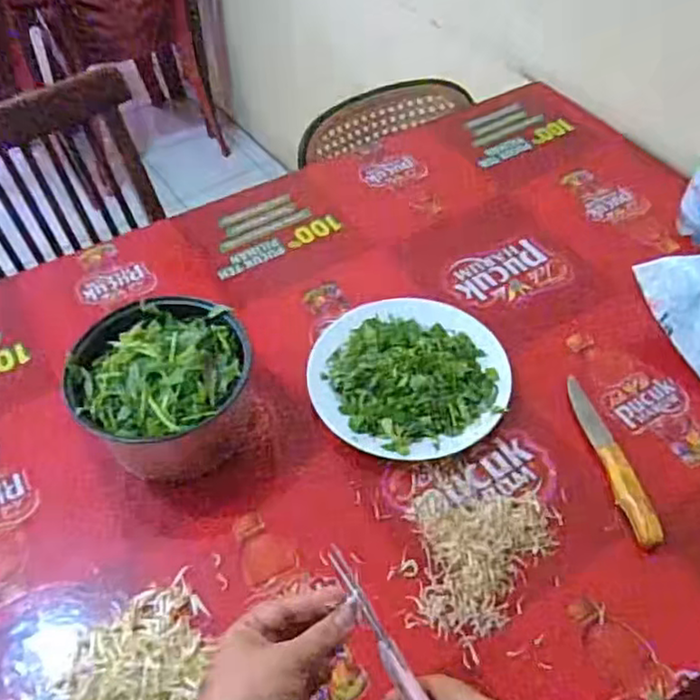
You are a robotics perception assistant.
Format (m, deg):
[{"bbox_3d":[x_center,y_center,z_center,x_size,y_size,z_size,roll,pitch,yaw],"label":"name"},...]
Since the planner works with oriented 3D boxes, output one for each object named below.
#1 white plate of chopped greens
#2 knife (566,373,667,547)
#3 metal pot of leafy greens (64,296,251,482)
[{"bbox_3d":[0.065,0.019,0.740,0.211,0.051,0.208,0,51,0],"label":"white plate of chopped greens"},{"bbox_3d":[0.265,0.106,0.682,0.029,0.018,0.197,-9,51,-7],"label":"knife"},{"bbox_3d":[-0.188,0.039,0.690,0.164,0.111,0.159,0,51,0],"label":"metal pot of leafy greens"}]

